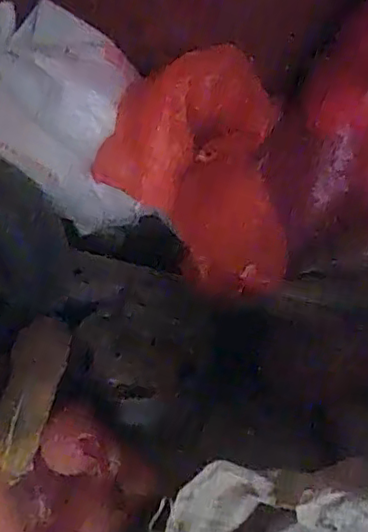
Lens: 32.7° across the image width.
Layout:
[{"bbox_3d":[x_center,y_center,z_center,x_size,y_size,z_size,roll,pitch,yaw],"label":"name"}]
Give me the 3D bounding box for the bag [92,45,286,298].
[{"bbox_3d":[0.034,-0.218,1.464,0.476,0.513,0.189,25,46,30],"label":"bag"}]

